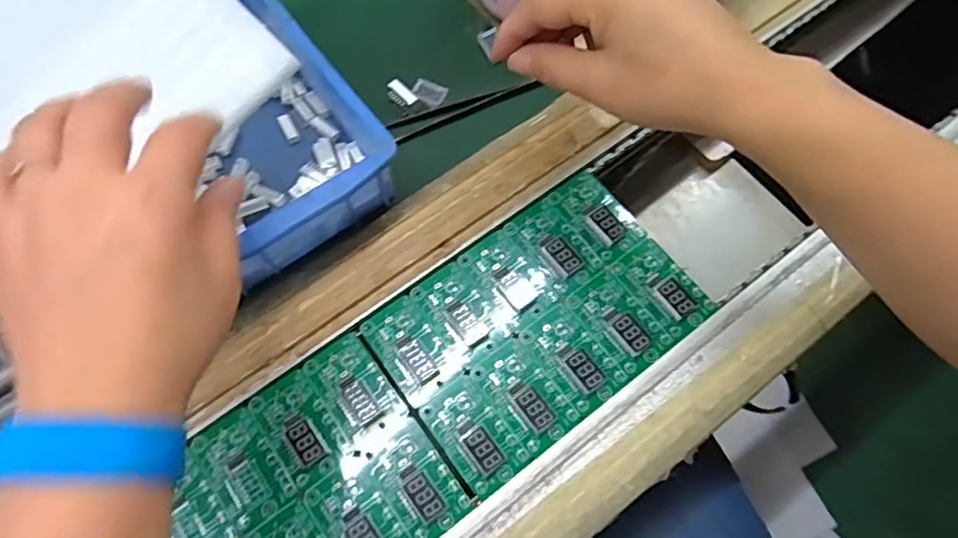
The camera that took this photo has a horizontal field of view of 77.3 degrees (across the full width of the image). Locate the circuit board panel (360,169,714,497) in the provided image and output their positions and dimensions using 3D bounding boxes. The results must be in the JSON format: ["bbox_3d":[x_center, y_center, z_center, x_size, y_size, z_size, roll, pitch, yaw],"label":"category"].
[{"bbox_3d":[0.036,0.029,0.368,0.182,0.008,0.121,-35,69,-13],"label":"circuit board panel"}]

